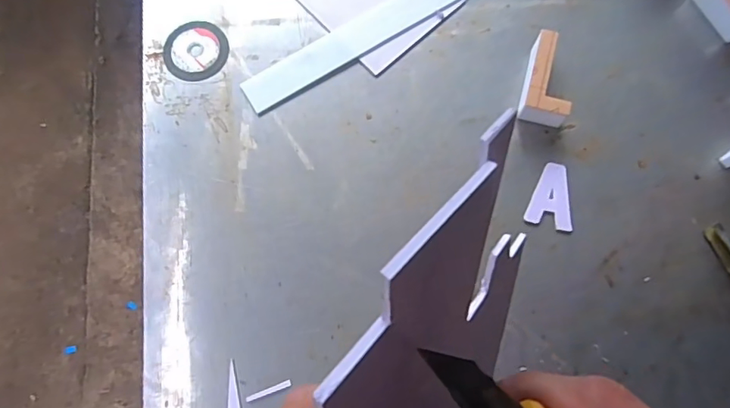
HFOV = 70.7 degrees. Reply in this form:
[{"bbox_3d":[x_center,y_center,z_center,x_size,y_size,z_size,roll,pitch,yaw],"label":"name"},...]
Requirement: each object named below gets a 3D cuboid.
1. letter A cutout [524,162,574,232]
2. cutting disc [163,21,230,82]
[{"bbox_3d":[0.236,-0.010,0.639,0.054,0.006,0.080,17,75,5],"label":"letter A cutout"},{"bbox_3d":[-0.232,-0.211,0.707,0.085,0.006,0.089,0,75,0],"label":"cutting disc"}]

